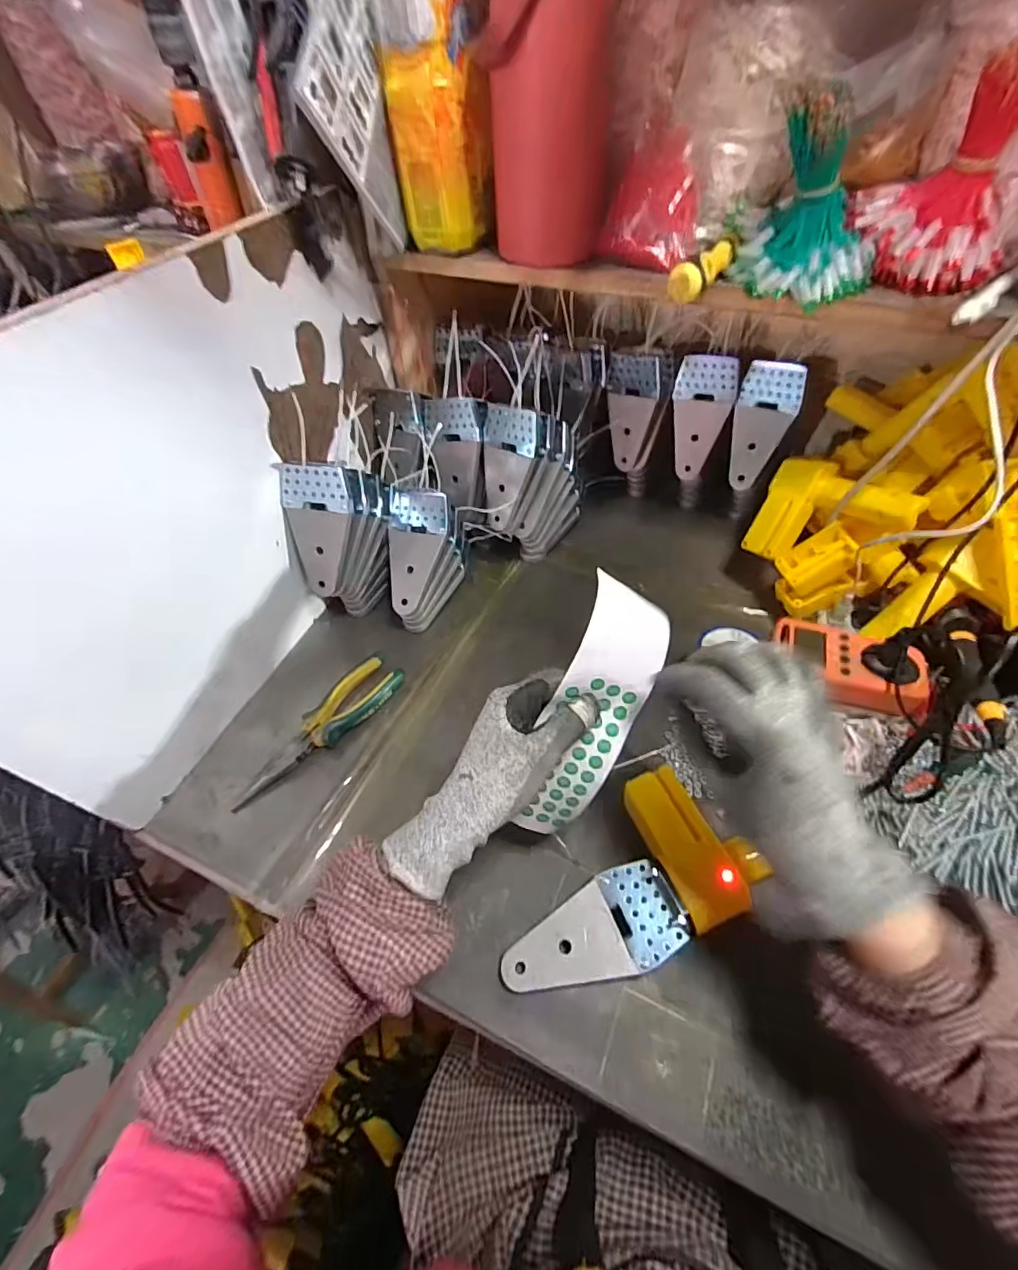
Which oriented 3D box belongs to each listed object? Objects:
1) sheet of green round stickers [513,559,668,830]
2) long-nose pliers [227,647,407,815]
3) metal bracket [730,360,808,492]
[{"bbox_3d":[0.062,0.061,0.364,0.058,0.041,0.193,19,99,18],"label":"sheet of green round stickers"},{"bbox_3d":[-0.189,0.094,0.511,0.046,0.023,0.191,35,62,26],"label":"long-nose pliers"},{"bbox_3d":[0.298,-0.246,0.604,0.064,0.140,0.021,16,31,16],"label":"metal bracket"}]

